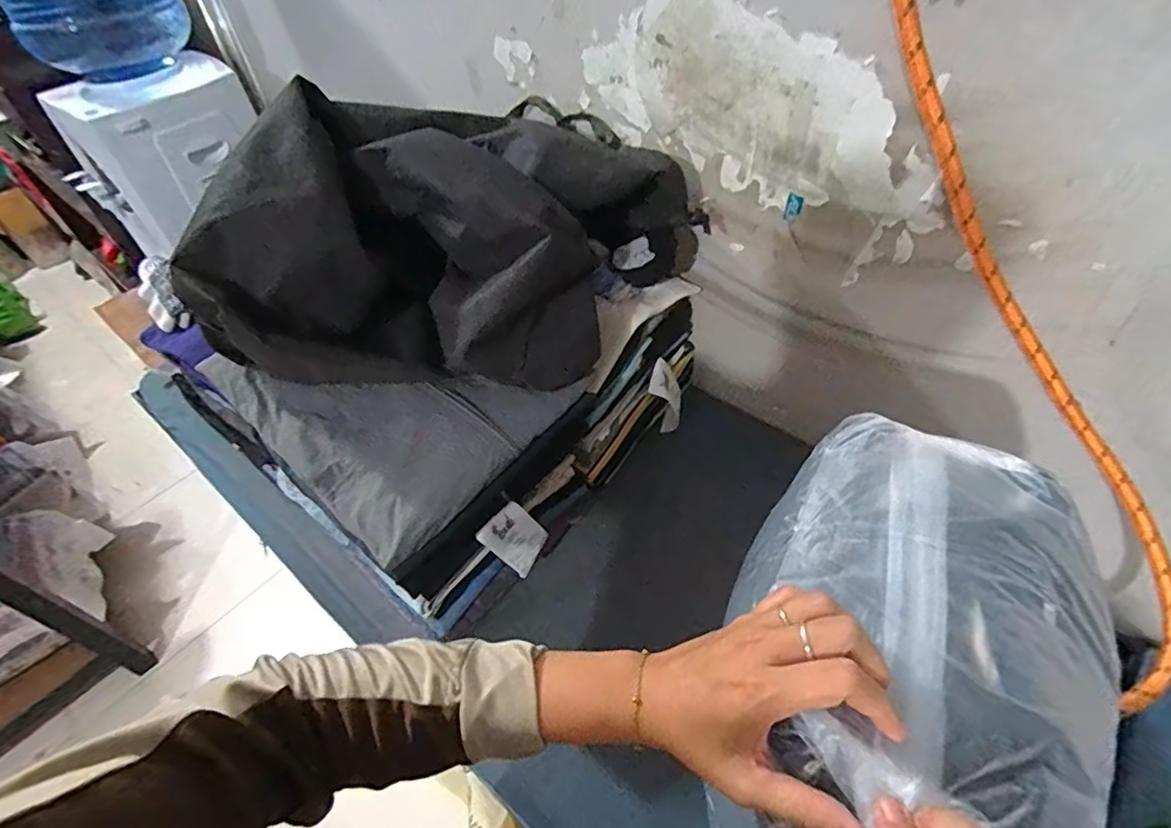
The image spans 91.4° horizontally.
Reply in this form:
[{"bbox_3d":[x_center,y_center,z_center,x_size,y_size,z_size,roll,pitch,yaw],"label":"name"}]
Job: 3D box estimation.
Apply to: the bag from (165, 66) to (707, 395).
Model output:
[{"bbox_3d":[-0.116,-0.191,0.601,0.468,0.223,0.272,-2,48,4],"label":"bag"}]

